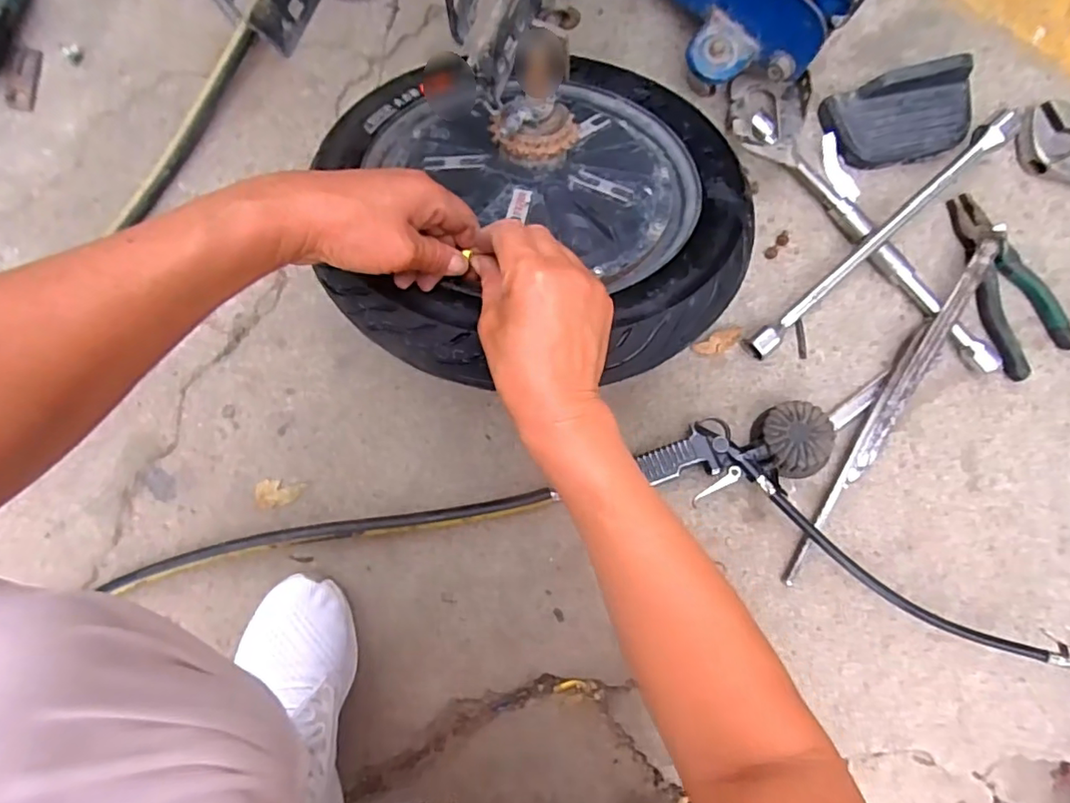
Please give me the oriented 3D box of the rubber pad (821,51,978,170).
[{"bbox_3d":[0.377,-0.288,0.573,0.144,0.051,0.081,-11,88,-2],"label":"rubber pad"}]

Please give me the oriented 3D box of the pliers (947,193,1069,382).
[{"bbox_3d":[0.475,-0.118,0.579,0.081,0.017,0.192,-35,88,-7],"label":"pliers"}]

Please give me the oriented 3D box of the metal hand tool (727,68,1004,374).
[{"bbox_3d":[0.338,-0.188,0.565,0.092,0.028,0.386,-45,92,-1],"label":"metal hand tool"}]

